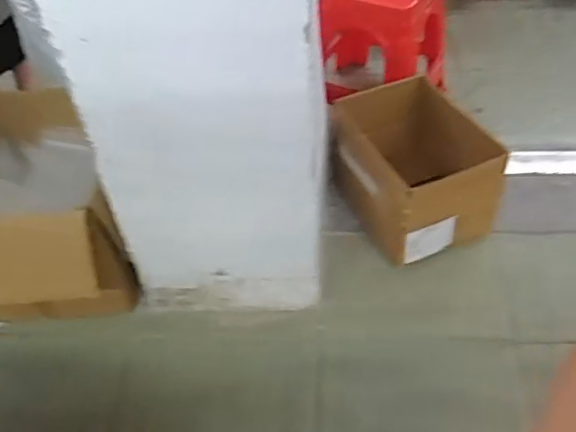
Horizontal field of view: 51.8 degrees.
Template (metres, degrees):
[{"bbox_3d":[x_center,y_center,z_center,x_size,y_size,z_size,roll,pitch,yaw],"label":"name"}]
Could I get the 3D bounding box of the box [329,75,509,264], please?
[{"bbox_3d":[0.281,-0.108,1.367,0.236,0.248,0.355,-19,48,-14],"label":"box"}]

